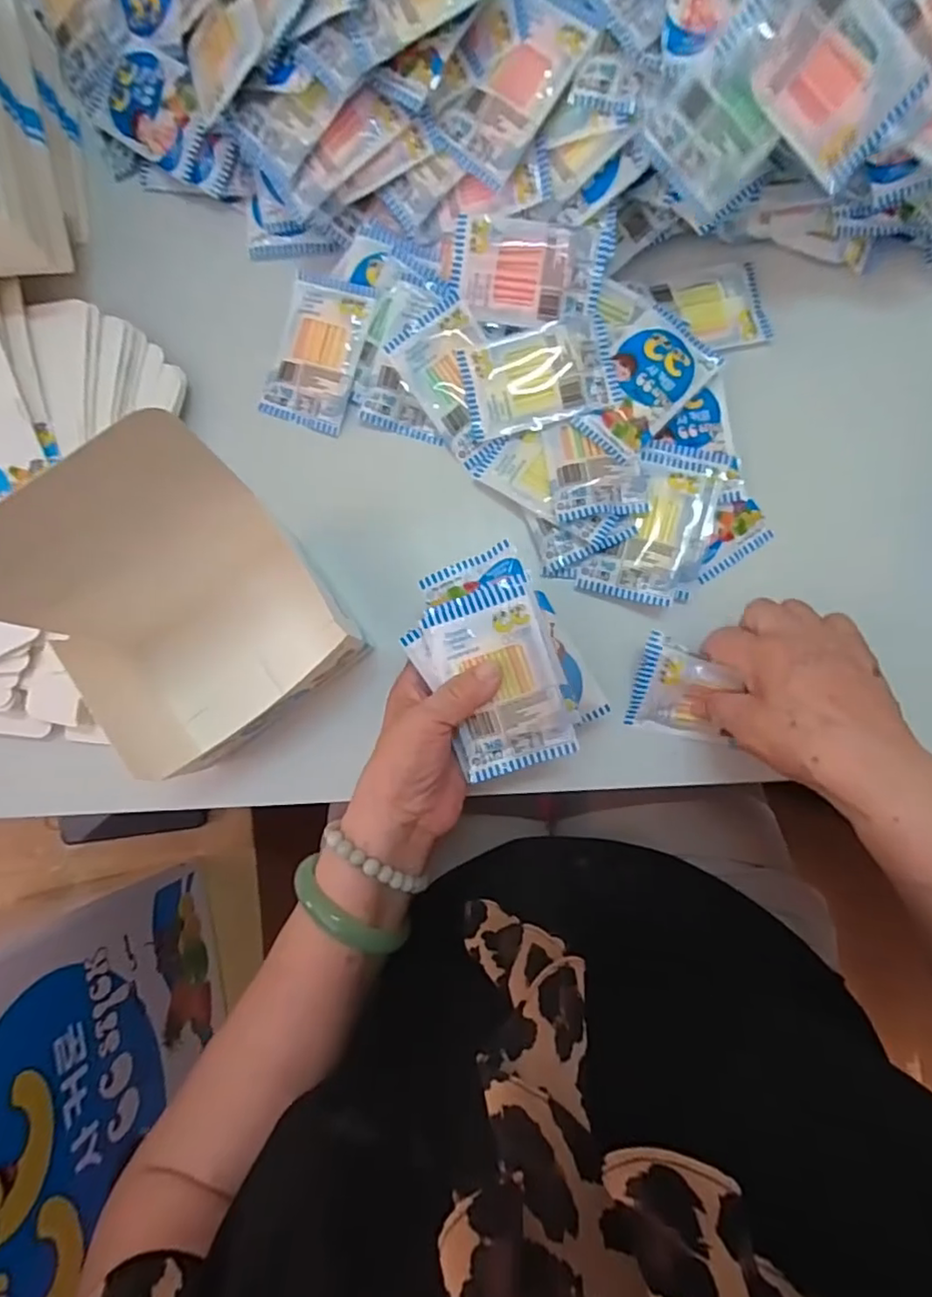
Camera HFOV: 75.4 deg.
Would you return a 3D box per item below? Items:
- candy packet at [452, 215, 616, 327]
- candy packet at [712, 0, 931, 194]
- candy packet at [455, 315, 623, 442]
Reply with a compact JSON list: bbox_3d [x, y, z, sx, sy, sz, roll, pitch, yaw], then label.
[{"bbox_3d":[0.044,-0.259,0.414,0.103,0.006,0.065,5,105,1],"label":"candy packet"},{"bbox_3d":[0.197,-0.322,0.331,0.105,0.010,0.064,39,116,-15],"label":"candy packet"},{"bbox_3d":[0.050,-0.189,0.416,0.103,0.013,0.064,-11,85,0],"label":"candy packet"}]

